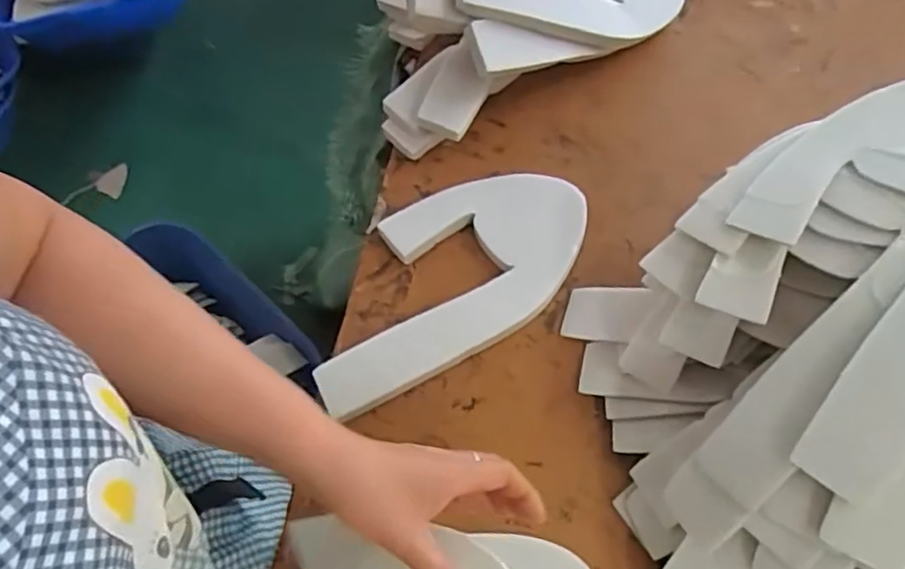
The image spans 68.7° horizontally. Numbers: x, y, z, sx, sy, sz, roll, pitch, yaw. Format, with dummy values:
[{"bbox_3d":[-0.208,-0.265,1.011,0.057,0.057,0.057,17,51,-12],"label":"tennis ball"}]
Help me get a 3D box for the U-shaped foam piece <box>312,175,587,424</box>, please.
[{"bbox_3d":[-0.005,-0.011,0.686,0.326,0.025,0.172,-29,64,-12],"label":"U-shaped foam piece"}]

